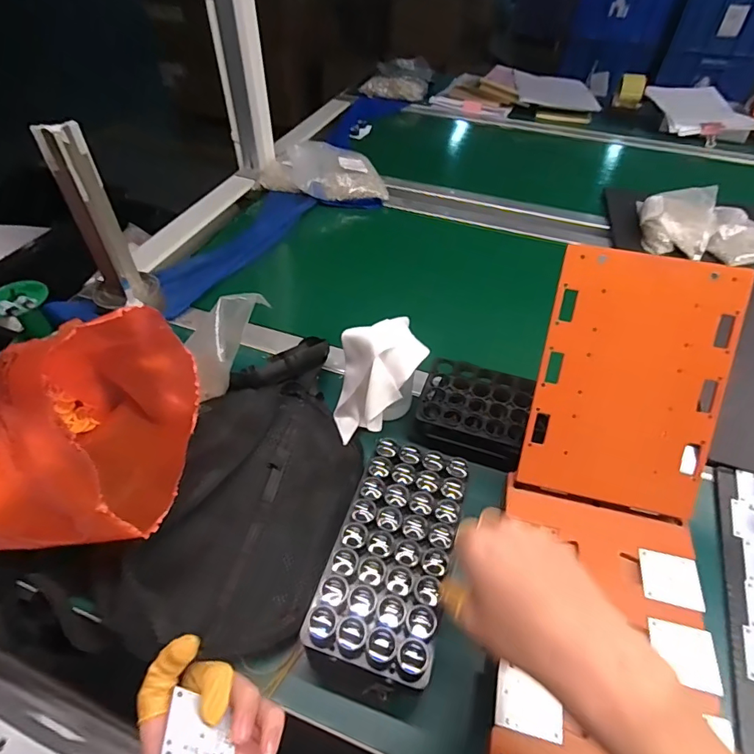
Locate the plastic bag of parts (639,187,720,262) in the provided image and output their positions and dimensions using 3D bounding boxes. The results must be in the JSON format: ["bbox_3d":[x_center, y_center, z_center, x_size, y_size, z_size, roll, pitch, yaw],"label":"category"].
[{"bbox_3d":[0.536,-0.285,0.830,0.115,0.059,0.168,18,50,14],"label":"plastic bag of parts"}]

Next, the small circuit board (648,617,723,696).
[{"bbox_3d":[0.244,0.220,0.365,0.046,0.005,0.045,11,46,8],"label":"small circuit board"}]

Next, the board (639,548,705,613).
[{"bbox_3d":[0.259,0.176,0.404,0.047,0.004,0.044,11,49,8],"label":"board"}]

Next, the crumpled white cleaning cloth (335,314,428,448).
[{"bbox_3d":[0.003,-0.001,0.515,0.104,0.098,0.097,-7,49,-8],"label":"crumpled white cleaning cloth"}]

